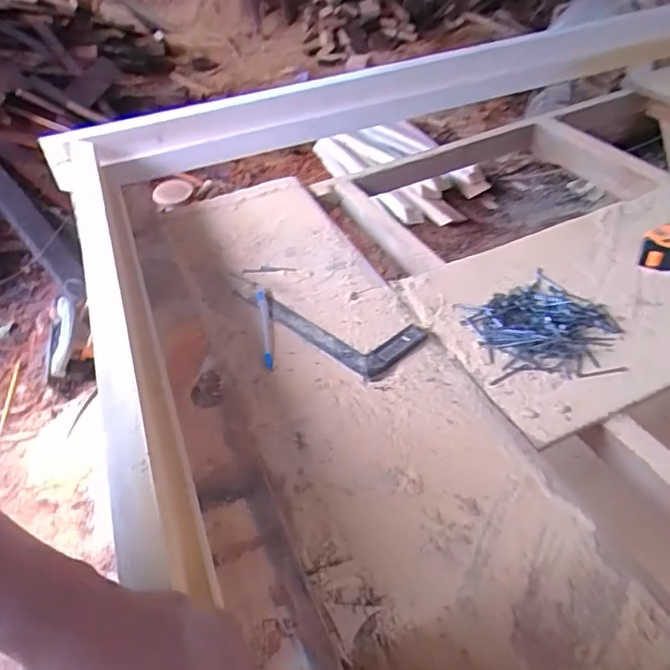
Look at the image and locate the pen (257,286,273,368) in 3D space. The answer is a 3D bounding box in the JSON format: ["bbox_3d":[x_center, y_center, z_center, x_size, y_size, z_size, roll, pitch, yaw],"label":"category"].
[{"bbox_3d":[-0.088,-0.012,0.695,0.011,0.005,0.152,-10,41,-4],"label":"pen"}]

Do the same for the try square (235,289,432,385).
[{"bbox_3d":[-0.011,-0.025,0.700,0.243,0.007,0.101,30,53,34],"label":"try square"}]

